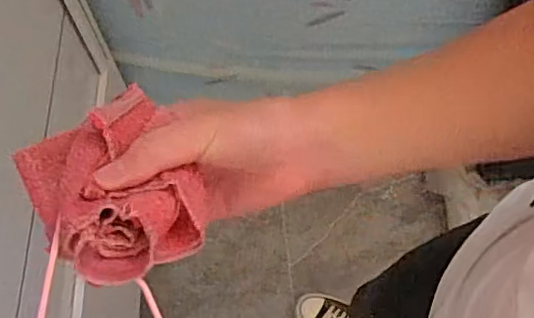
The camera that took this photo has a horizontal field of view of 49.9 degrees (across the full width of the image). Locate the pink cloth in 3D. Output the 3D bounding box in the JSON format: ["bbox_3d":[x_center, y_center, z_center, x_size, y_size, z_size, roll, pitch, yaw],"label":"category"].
[{"bbox_3d":[-0.091,0.020,0.349,0.090,0.051,0.101,-31,64,-15],"label":"pink cloth"}]

